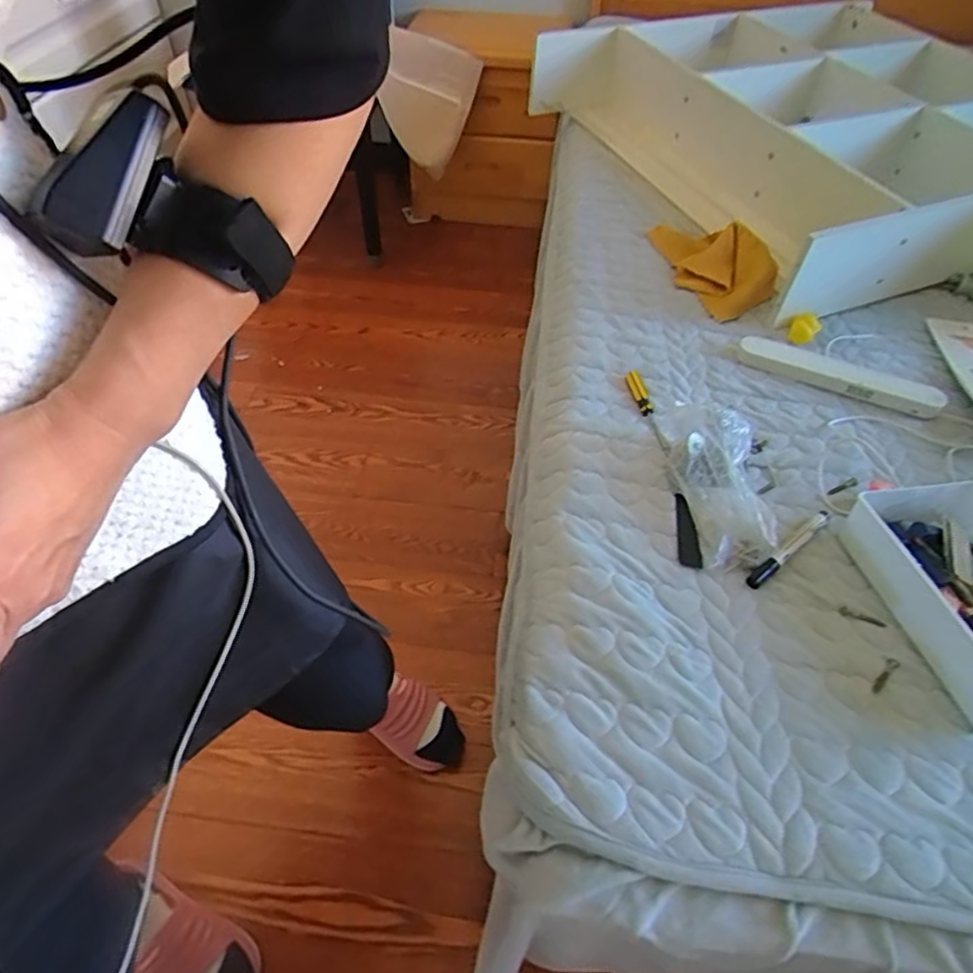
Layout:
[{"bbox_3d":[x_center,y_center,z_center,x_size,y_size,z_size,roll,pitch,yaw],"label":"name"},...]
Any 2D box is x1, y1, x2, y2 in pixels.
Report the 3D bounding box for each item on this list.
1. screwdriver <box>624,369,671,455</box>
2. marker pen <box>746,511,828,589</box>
[{"bbox_3d":[0.200,-0.097,0.783,0.018,0.013,0.140,-6,49,-11],"label":"screwdriver"},{"bbox_3d":[0.316,0.057,0.654,0.146,0.018,0.017,-32,58,-30],"label":"marker pen"}]

